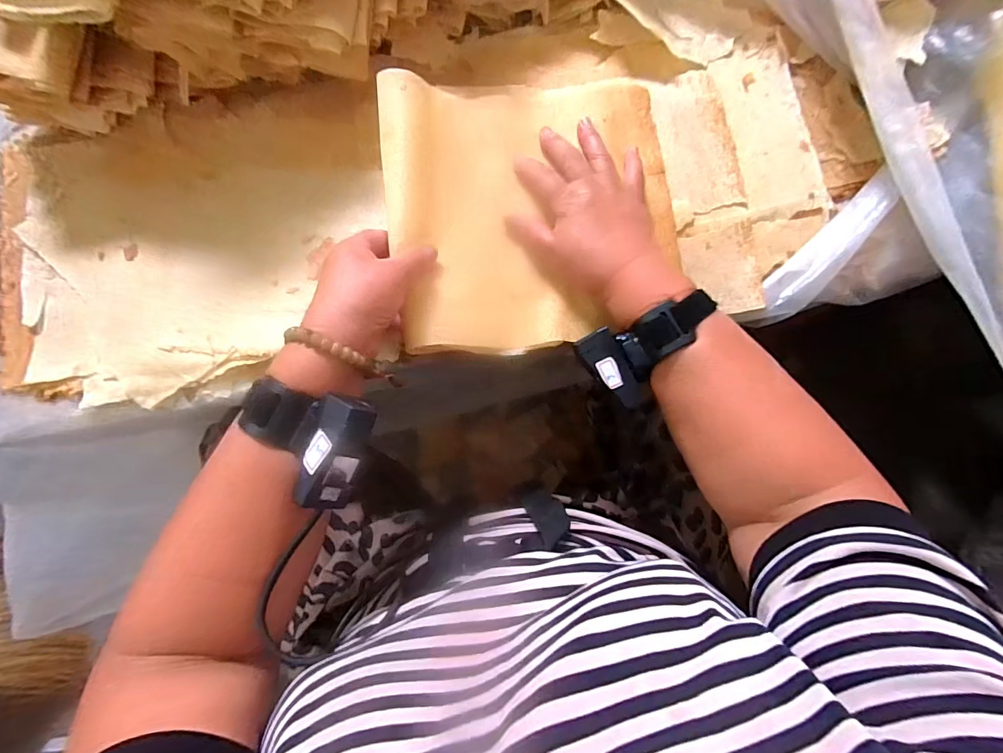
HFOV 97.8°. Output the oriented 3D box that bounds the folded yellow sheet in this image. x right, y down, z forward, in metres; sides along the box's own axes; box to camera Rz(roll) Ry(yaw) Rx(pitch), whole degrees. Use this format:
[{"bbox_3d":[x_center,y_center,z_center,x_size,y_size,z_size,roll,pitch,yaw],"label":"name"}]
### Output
[{"bbox_3d":[0.033,-0.157,0.392,0.258,0.046,0.253,-10,79,-2],"label":"folded yellow sheet"}]

